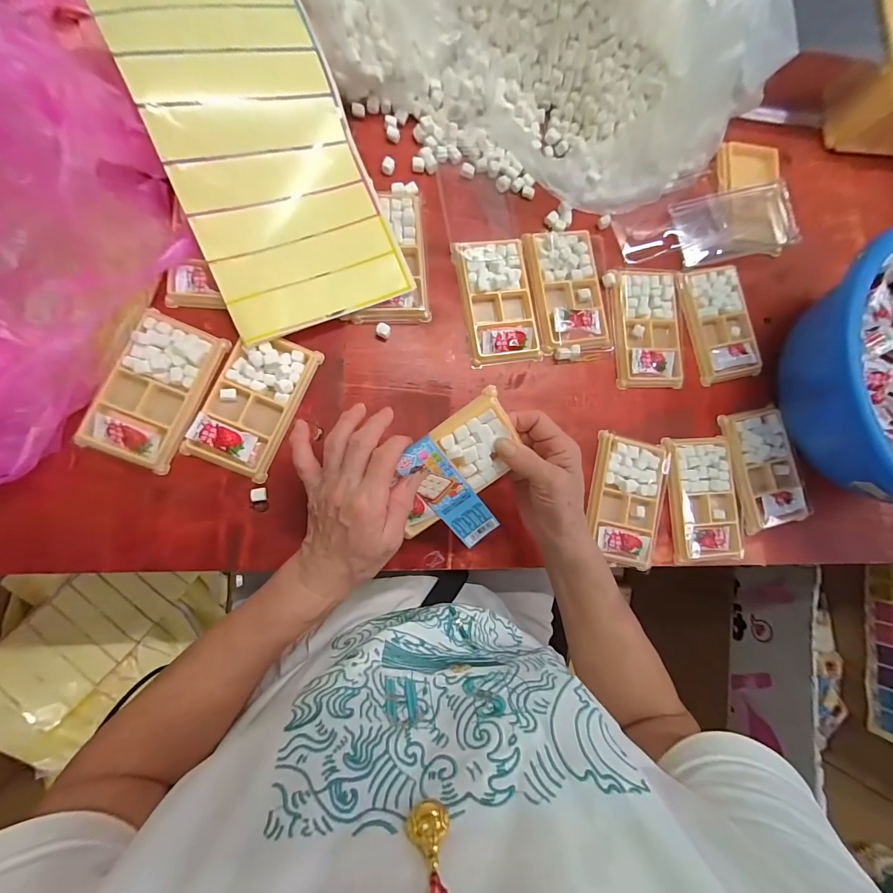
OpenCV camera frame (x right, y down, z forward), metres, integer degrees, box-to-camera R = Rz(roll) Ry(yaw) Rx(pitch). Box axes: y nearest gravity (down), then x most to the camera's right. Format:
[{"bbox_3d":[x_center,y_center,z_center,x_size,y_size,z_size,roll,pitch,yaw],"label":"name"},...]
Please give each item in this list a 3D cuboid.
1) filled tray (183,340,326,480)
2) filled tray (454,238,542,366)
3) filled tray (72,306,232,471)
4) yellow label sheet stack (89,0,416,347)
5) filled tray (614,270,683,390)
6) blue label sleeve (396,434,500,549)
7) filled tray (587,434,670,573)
[{"bbox_3d":[-0.185,-0.043,0.378,0.076,0.015,0.133,22,83,-6],"label":"filled tray"},{"bbox_3d":[0.057,-0.158,0.426,0.079,0.013,0.133,-11,87,-9],"label":"filled tray"},{"bbox_3d":[-0.268,-0.052,0.367,0.078,0.016,0.136,24,83,-6],"label":"filled tray"},{"bbox_3d":[-0.168,-0.277,0.371,0.175,0.029,0.319,-23,100,-15],"label":"yellow label sheet stack"},{"bbox_3d":[0.232,-0.136,0.452,0.078,0.011,0.136,-1,86,-8],"label":"filled tray"},{"bbox_3d":[0.003,0.043,0.345,0.037,0.005,0.117,-36,119,5],"label":"blue label sleeve"},{"bbox_3d":[0.198,0.060,0.431,0.081,0.016,0.138,12,84,-7],"label":"filled tray"}]

